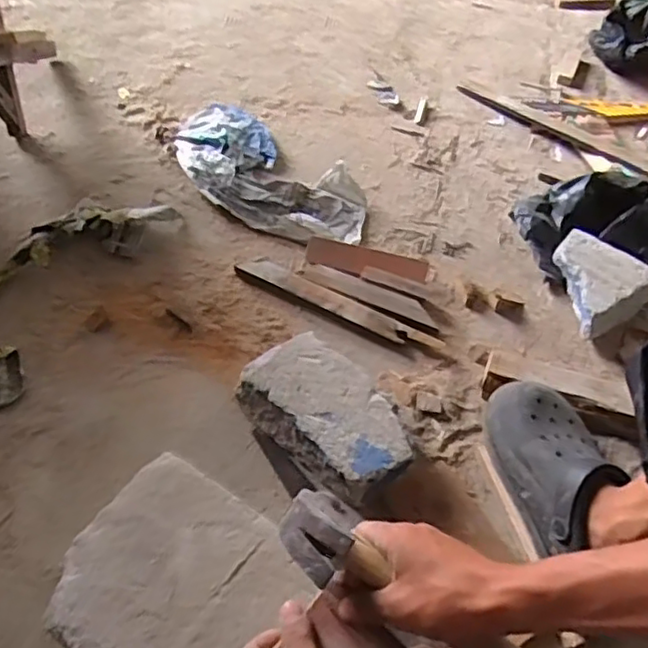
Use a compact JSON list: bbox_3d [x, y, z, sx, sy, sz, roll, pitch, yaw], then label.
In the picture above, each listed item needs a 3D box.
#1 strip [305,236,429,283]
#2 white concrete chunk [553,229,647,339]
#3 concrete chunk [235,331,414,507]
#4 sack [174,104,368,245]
[{"bbox_3d":[0.059,-0.091,0.939,0.176,0.016,0.045,16,74,14],"label":"strip"},{"bbox_3d":[0.368,-0.049,0.906,0.127,0.080,0.127,1,54,-1],"label":"white concrete chunk"},{"bbox_3d":[0.007,0.108,0.774,0.210,0.073,0.122,39,62,23],"label":"concrete chunk"},{"bbox_3d":[-0.095,-0.247,1.037,0.371,0.053,0.183,33,60,20],"label":"sack"}]

